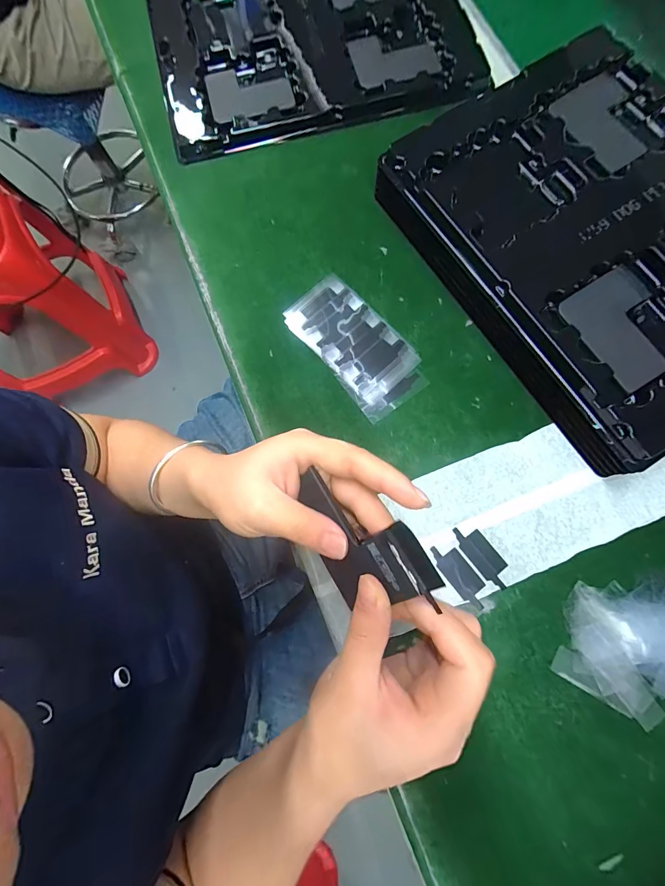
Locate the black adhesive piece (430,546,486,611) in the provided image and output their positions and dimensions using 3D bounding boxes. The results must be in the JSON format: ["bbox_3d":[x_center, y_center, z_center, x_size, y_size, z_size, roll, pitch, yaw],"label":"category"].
[{"bbox_3d":[0.090,0.092,0.256,0.019,0.004,0.048,-38,78,-7],"label":"black adhesive piece"}]

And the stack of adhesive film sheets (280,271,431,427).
[{"bbox_3d":[0.018,-0.079,0.292,0.061,0.005,0.120,-36,78,-7],"label":"stack of adhesive film sheets"}]

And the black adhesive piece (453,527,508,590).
[{"bbox_3d":[0.106,0.079,0.258,0.018,0.004,0.048,-38,78,-7],"label":"black adhesive piece"}]

